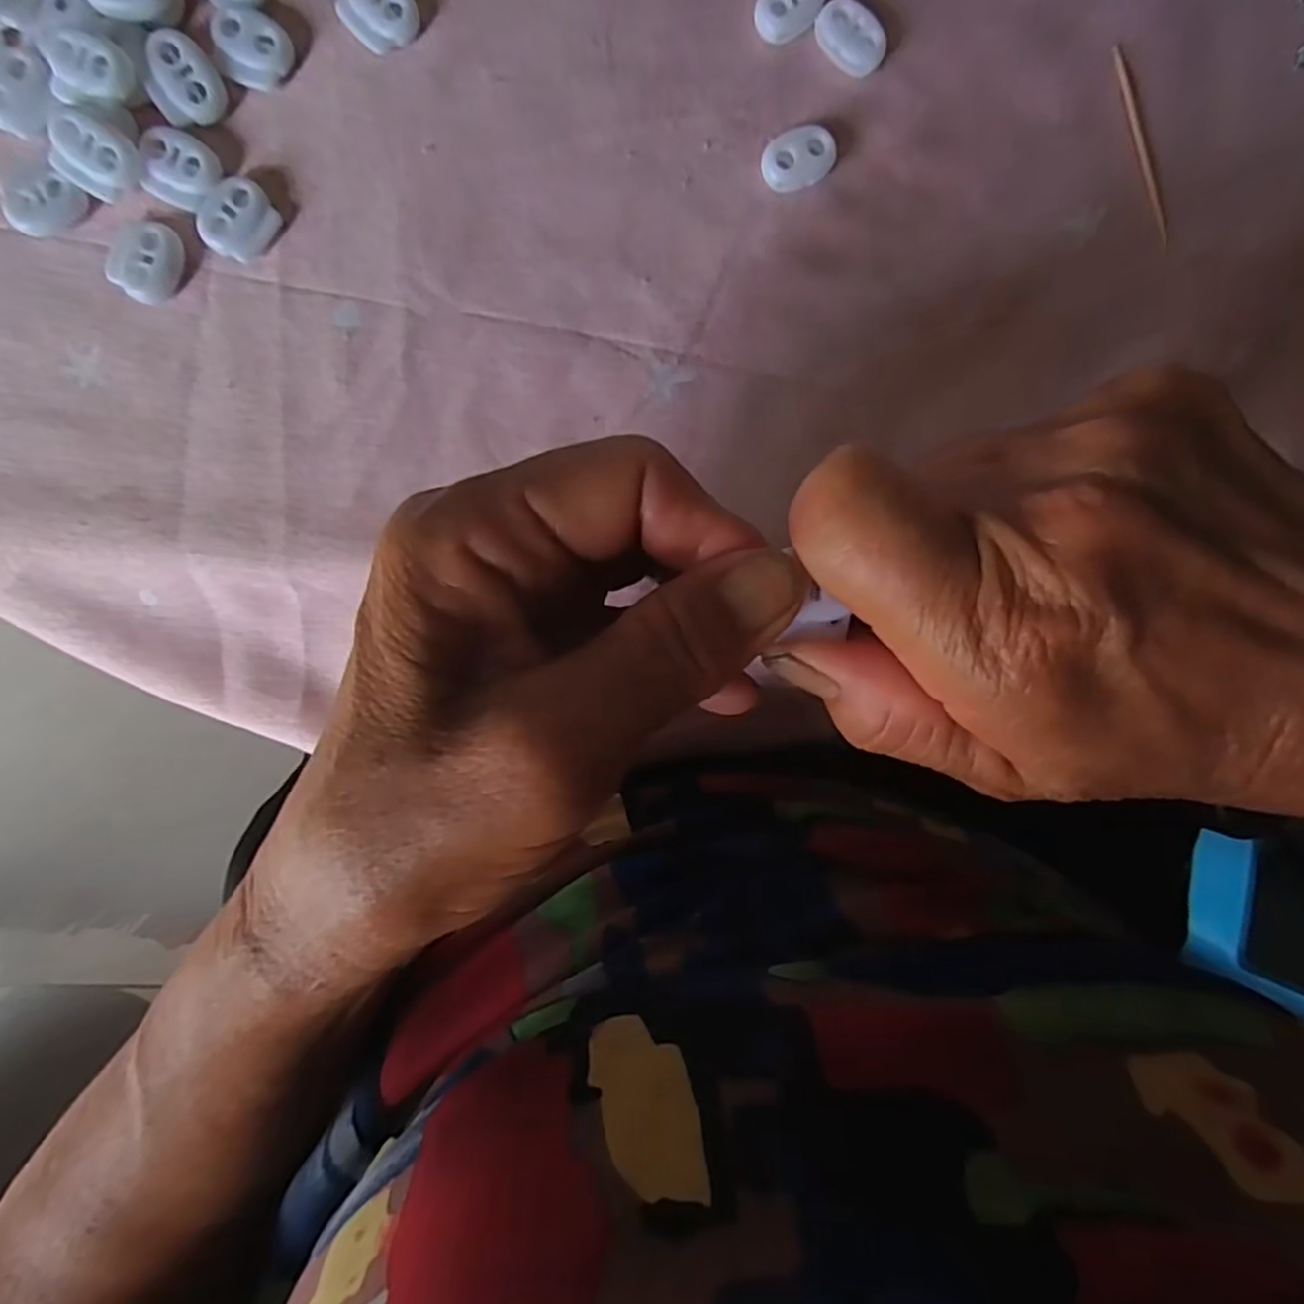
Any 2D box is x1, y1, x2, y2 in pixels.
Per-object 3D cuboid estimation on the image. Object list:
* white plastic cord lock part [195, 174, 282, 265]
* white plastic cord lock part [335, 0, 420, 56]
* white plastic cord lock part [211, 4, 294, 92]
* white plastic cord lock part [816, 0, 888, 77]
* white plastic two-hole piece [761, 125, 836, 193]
[{"bbox_3d":[-0.120,-0.126,0.204,0.018,0.005,0.021,36,92,-4],"label":"white plastic cord lock part"},{"bbox_3d":[-0.078,-0.184,0.201,0.020,0.006,0.019,39,92,-4],"label":"white plastic cord lock part"},{"bbox_3d":[-0.114,-0.172,0.200,0.020,0.005,0.018,16,93,-3],"label":"white plastic cord lock part"},{"bbox_3d":[0.059,-0.182,0.208,0.014,0.006,0.023,-45,95,1],"label":"white plastic cord lock part"},{"bbox_3d":[0.044,-0.147,0.210,0.022,0.005,0.015,-14,94,-1],"label":"white plastic two-hole piece"}]

